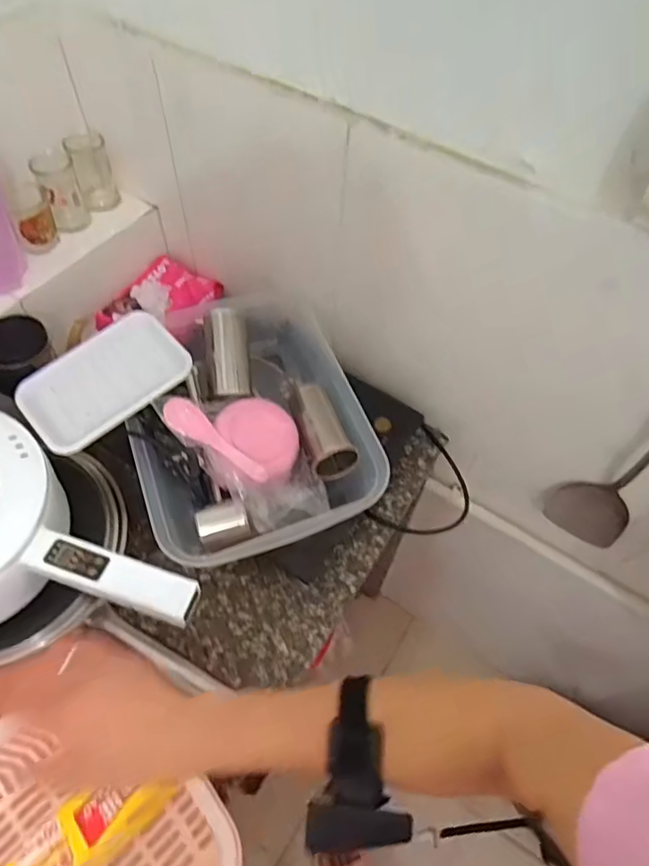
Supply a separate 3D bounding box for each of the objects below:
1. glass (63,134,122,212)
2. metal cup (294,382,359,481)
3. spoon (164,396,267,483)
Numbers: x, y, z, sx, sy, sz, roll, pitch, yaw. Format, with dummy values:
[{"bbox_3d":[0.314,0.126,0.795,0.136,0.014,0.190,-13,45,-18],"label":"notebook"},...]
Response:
[{"bbox_3d":[-0.321,-0.362,0.779,0.047,0.093,0.044,-16,60,-12],"label":"glass"},{"bbox_3d":[-0.001,-0.006,0.686,0.051,0.046,0.125,-12,59,-10],"label":"metal cup"},{"bbox_3d":[-0.123,0.010,0.628,0.137,0.020,0.034,37,71,6],"label":"spoon"}]

